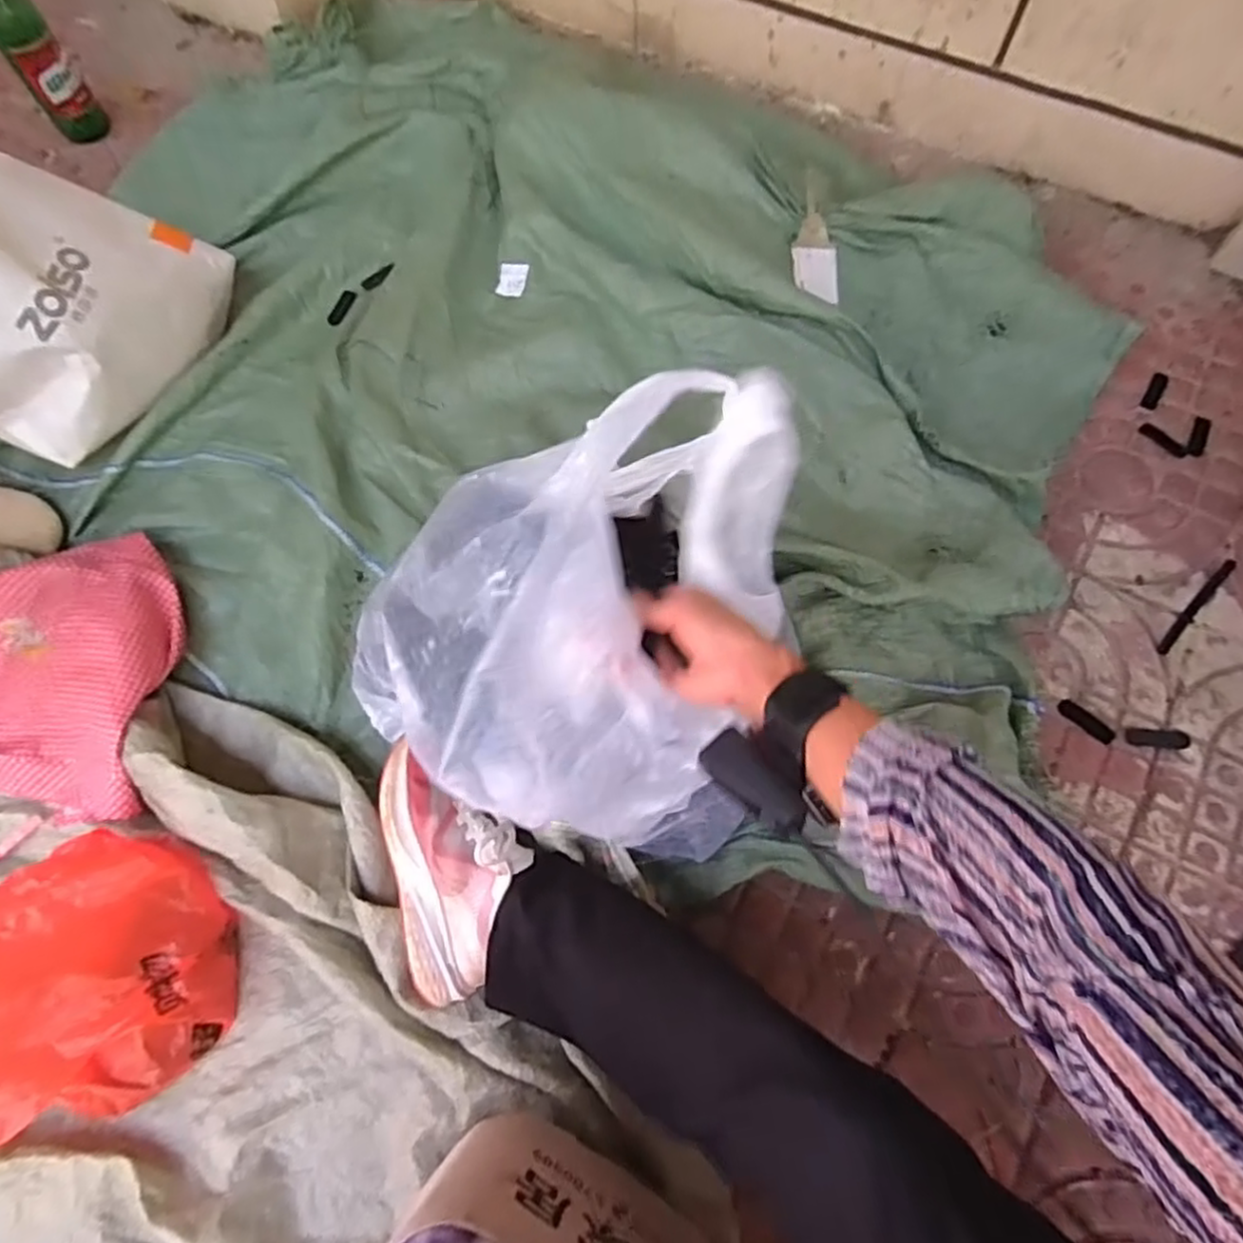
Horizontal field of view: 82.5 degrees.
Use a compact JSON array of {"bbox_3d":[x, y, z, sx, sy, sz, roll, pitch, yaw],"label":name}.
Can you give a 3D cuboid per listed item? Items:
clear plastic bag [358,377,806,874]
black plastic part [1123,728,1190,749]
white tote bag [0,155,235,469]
[{"bbox_3d":[-0.070,-0.012,0.590,0.367,0.261,0.318,12,70,7],"label":"clear plastic bag"},{"bbox_3d":[0.528,0.115,0.696,0.058,0.004,0.018,3,70,4],"label":"black plastic part"},{"bbox_3d":[-0.608,-0.351,0.766,0.168,0.213,0.299,18,71,9],"label":"white tote bag"}]

